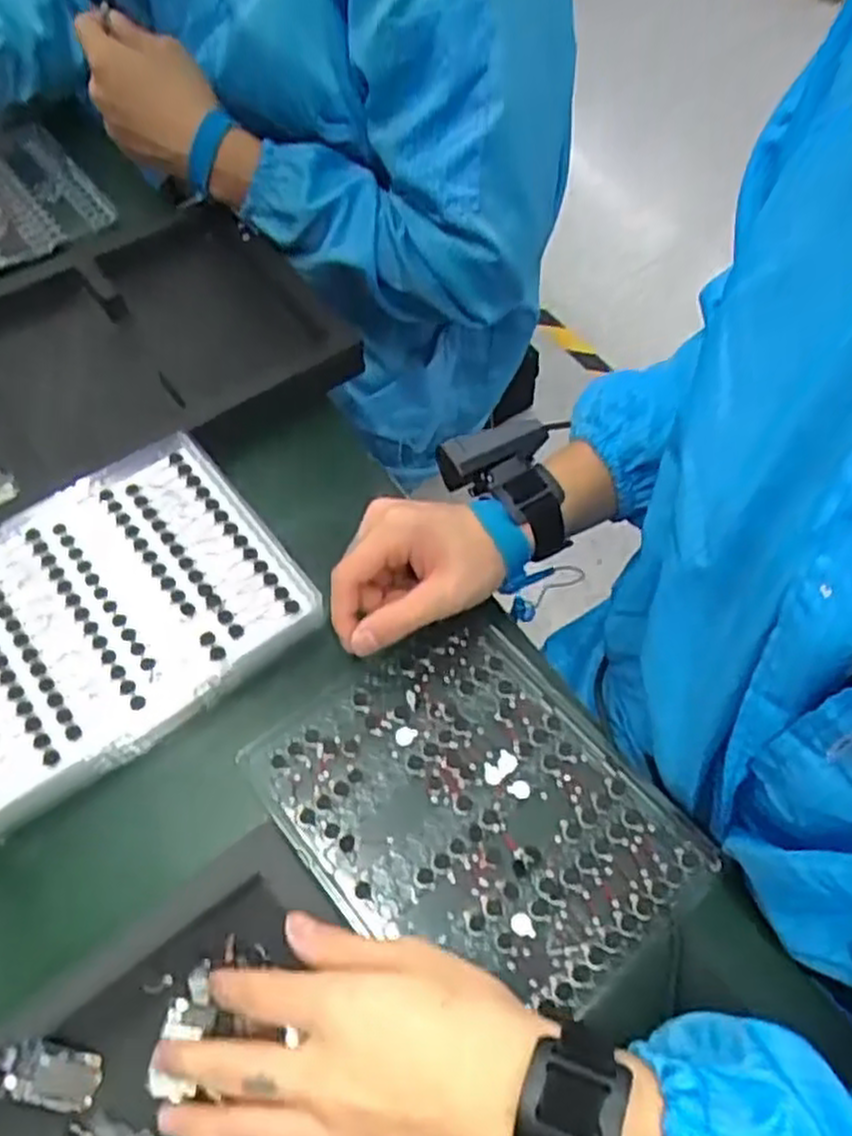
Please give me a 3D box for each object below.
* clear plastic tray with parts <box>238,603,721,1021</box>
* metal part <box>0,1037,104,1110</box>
[{"bbox_3d":[0.024,0.134,0.441,0.171,0.021,0.208,-33,64,-16],"label":"clear plastic tray with parts"},{"bbox_3d":[-0.174,0.223,0.352,0.058,0.007,0.024,26,63,-17],"label":"metal part"}]

